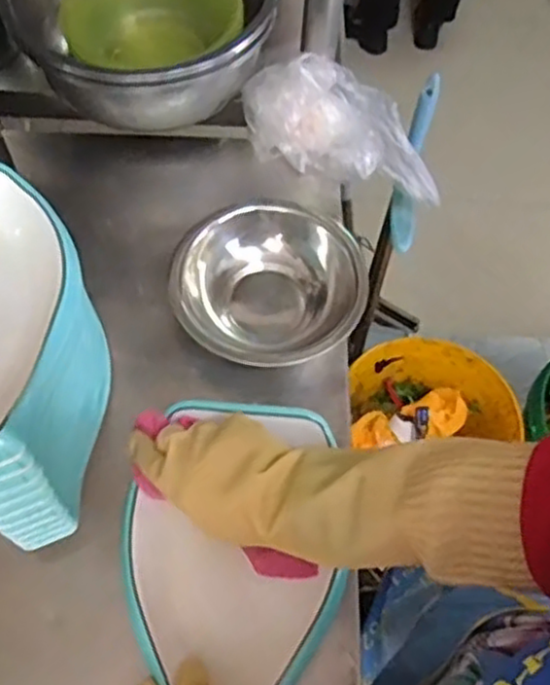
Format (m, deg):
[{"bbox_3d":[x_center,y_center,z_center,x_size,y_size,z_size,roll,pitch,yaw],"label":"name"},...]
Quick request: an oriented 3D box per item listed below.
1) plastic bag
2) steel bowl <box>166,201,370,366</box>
[{"bbox_3d":[0.101,-0.207,0.780,0.277,0.095,0.088,14,57,-31],"label":"plastic bag"},{"bbox_3d":[-0.003,-0.049,0.658,0.173,0.067,0.156,-37,69,-19],"label":"steel bowl"}]

